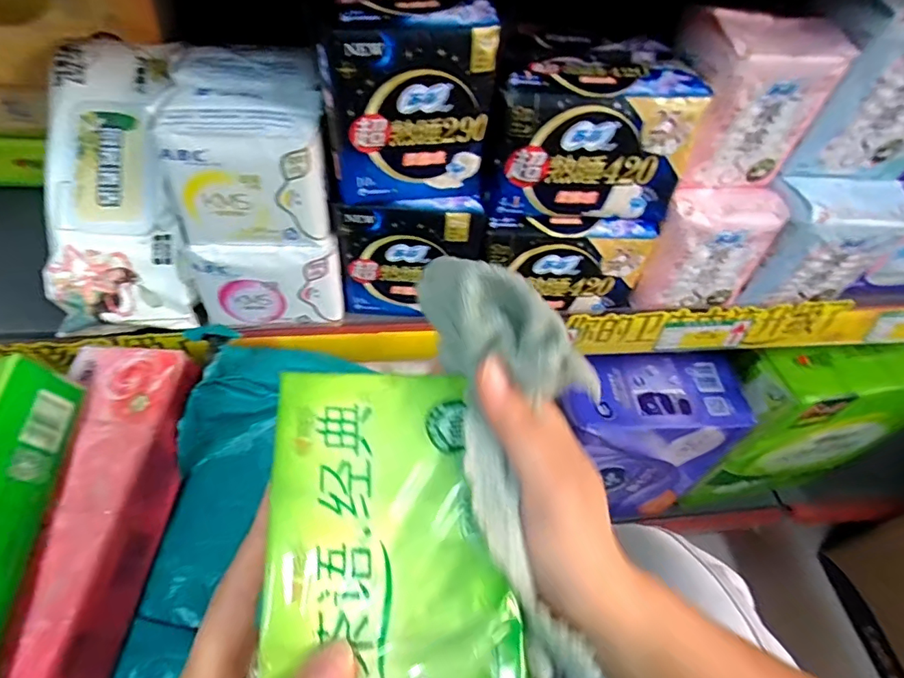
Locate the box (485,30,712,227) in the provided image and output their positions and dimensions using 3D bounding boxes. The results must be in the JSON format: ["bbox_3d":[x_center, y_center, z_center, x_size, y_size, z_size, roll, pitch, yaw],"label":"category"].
[{"bbox_3d":[0.101,-0.160,0.383,0.140,0.094,0.109,4,52,-3],"label":"box"}]

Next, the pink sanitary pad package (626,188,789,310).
[{"bbox_3d":[0.212,-0.076,0.434,0.092,0.101,0.046,1,52,-6],"label":"pink sanitary pad package"}]

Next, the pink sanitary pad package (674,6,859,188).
[{"bbox_3d":[0.218,-0.181,0.384,0.098,0.107,0.067,0,52,-6],"label":"pink sanitary pad package"}]

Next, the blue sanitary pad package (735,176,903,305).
[{"bbox_3d":[0.313,-0.081,0.436,0.102,0.104,0.053,3,52,-4],"label":"blue sanitary pad package"}]

